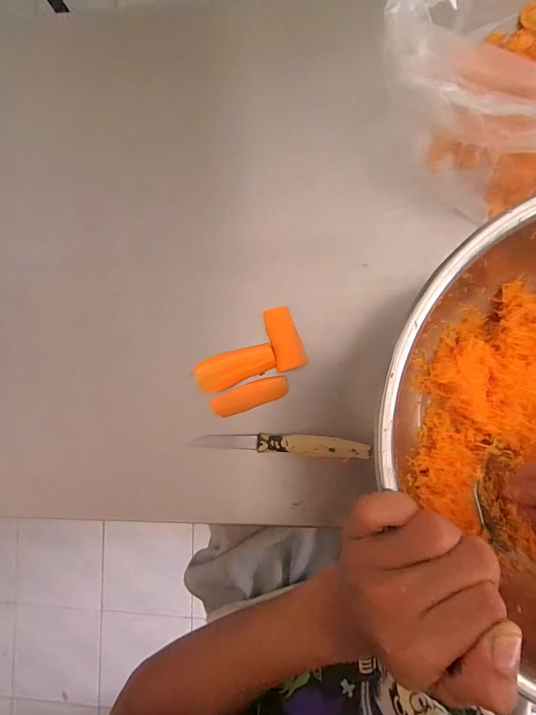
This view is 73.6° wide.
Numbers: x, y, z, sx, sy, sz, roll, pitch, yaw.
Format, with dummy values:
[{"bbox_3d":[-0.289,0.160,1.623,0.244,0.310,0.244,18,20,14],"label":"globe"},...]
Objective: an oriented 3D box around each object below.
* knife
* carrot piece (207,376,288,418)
[{"bbox_3d":[0.013,0.076,0.313,0.148,0.007,0.016,3,88,6],"label":"knife"},{"bbox_3d":[-0.015,0.034,0.317,0.068,0.014,0.022,-19,86,-8],"label":"carrot piece"}]

